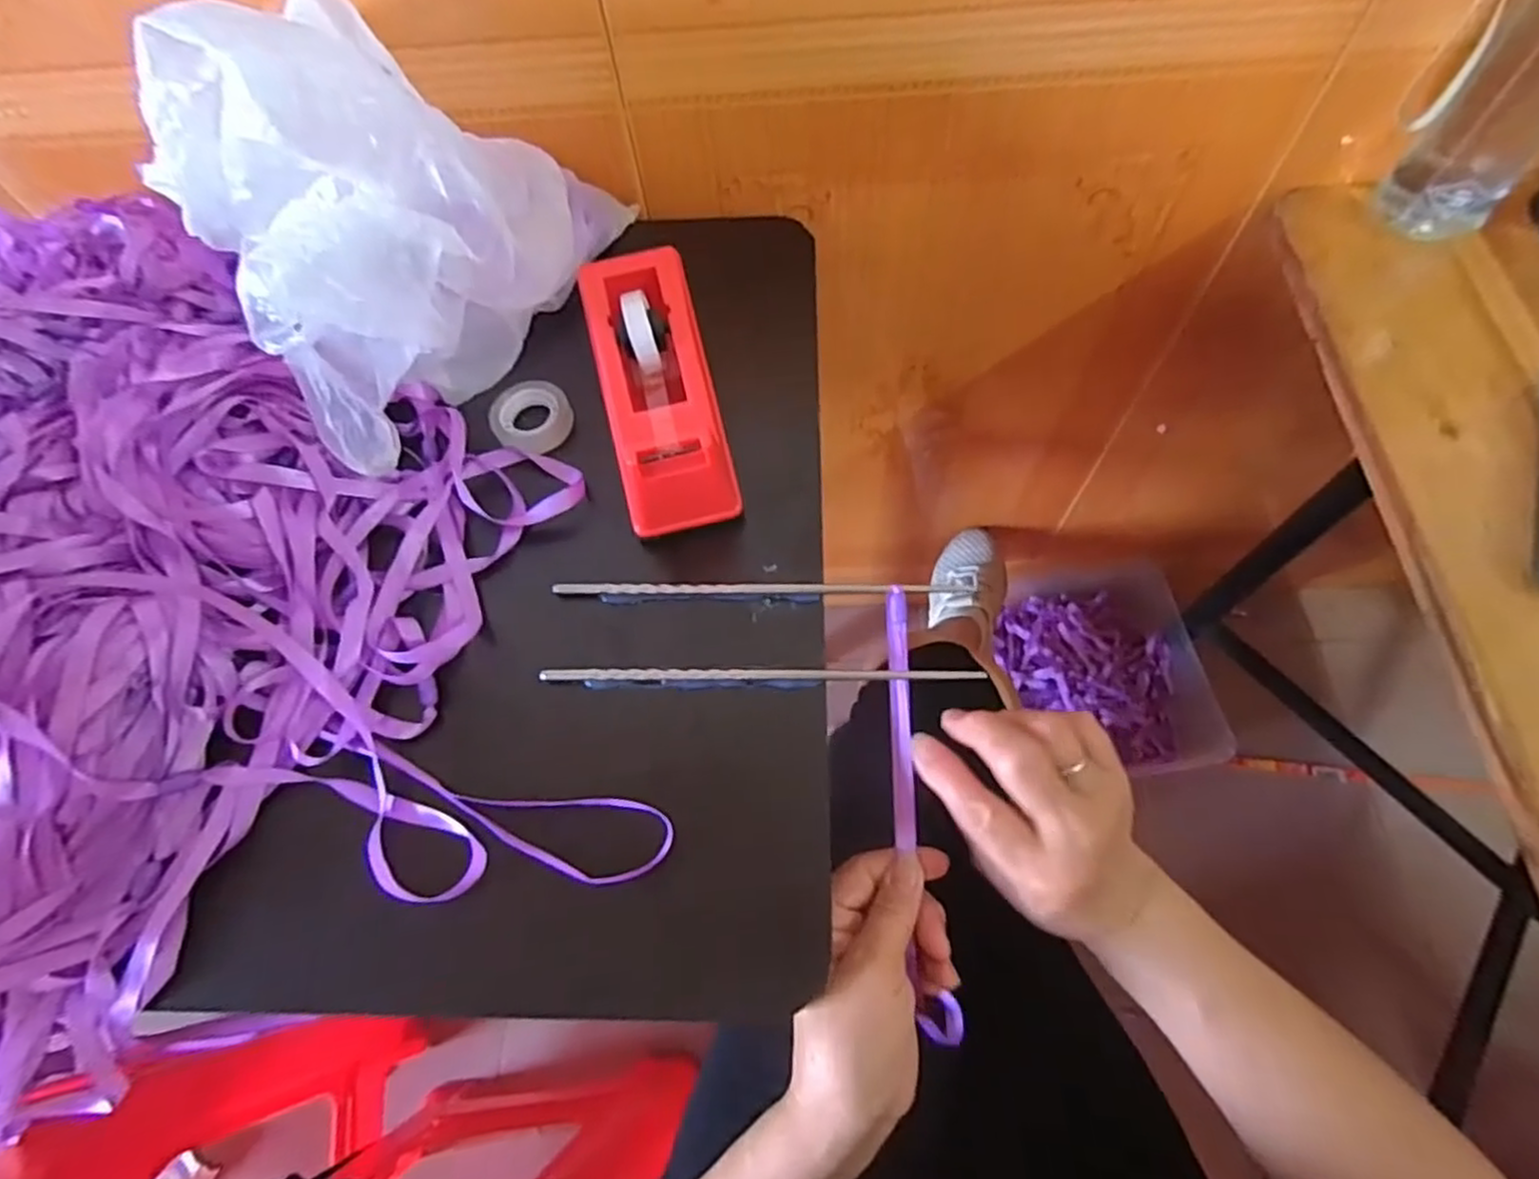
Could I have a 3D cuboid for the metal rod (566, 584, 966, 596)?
[{"bbox_3d":[-0.002,-0.001,0.397,0.225,0.006,0.008,-1,64,1],"label":"metal rod"}]

